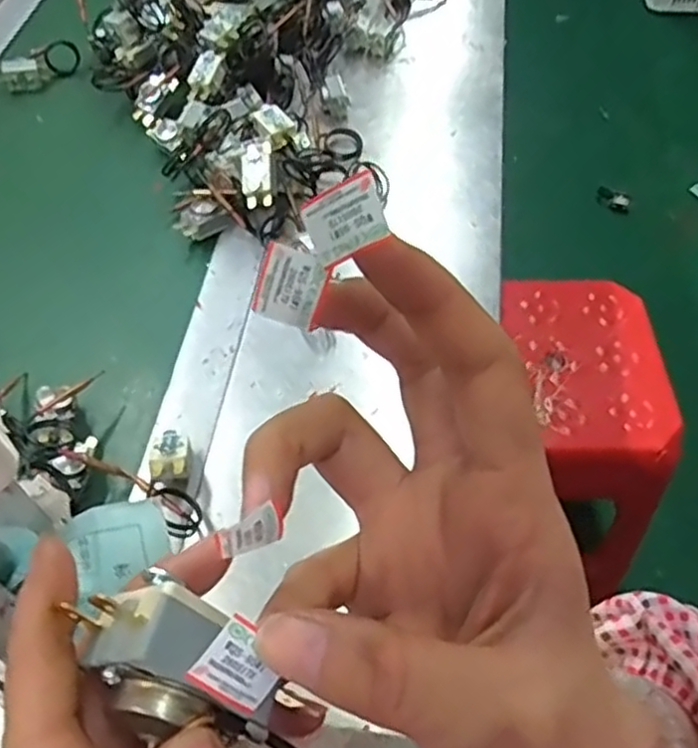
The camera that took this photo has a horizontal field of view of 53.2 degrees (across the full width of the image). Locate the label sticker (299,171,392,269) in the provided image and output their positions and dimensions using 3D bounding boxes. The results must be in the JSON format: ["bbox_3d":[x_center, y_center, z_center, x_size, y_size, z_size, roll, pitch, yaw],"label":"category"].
[{"bbox_3d":[-0.001,-0.034,0.155,0.004,0.020,0.015,-20,88,-55],"label":"label sticker"}]

